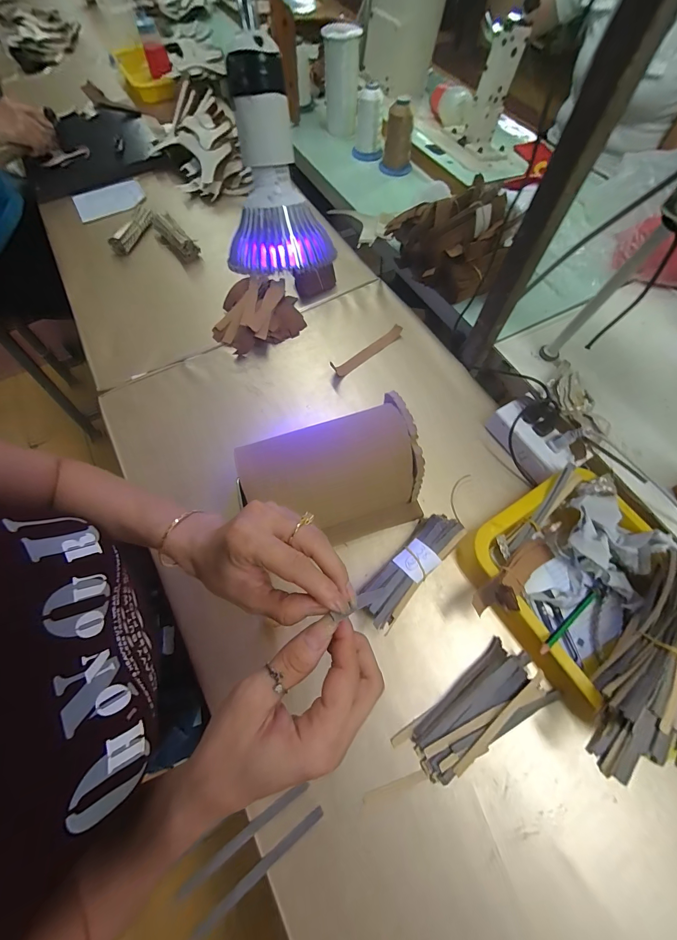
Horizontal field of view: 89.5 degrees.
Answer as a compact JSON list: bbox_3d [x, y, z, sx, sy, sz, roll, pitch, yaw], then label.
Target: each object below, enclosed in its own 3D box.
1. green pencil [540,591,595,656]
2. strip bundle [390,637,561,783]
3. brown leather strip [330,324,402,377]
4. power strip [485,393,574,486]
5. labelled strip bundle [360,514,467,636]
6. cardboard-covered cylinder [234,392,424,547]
[{"bbox_3d":[0.253,0.162,0.370,0.123,0.009,0.008,-21,66,-29],"label":"green pencil"},{"bbox_3d":[0.143,0.253,0.355,0.163,0.013,0.068,-30,69,-9],"label":"strip bundle"},{"bbox_3d":[0.049,-0.196,0.553,0.141,0.021,0.021,-36,71,-14],"label":"brown leather strip"},{"bbox_3d":[0.265,-0.040,0.482,0.052,0.045,0.117,-26,68,-11],"label":"power strip"},{"bbox_3d":[0.086,0.116,0.408,0.049,0.038,0.153,40,71,16],"label":"labelled strip bundle"},{"bbox_3d":[-0.008,0.014,0.417,0.204,0.105,0.133,-17,68,-7],"label":"cardboard-covered cylinder"}]

